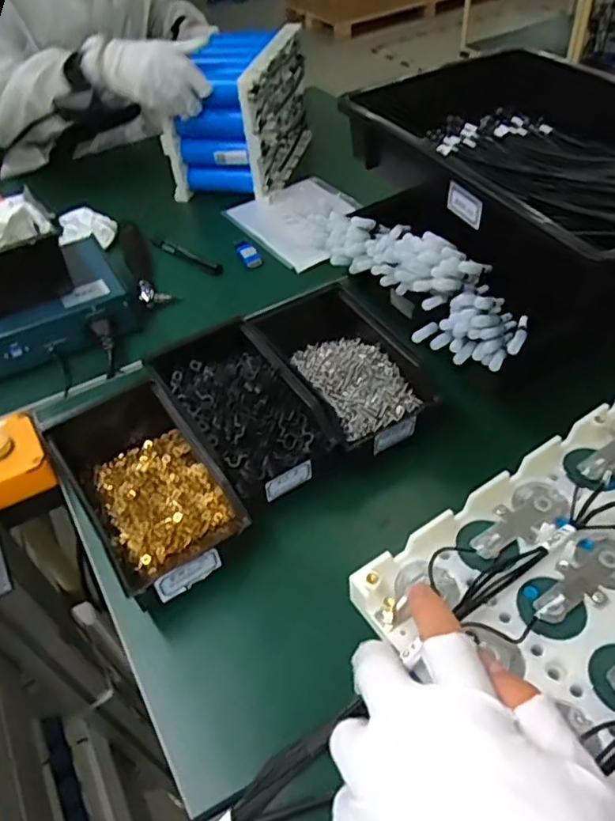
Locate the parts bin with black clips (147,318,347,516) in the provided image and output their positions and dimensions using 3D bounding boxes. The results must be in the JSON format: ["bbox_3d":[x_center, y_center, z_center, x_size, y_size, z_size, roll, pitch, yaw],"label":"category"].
[{"bbox_3d":[-0.061,0.001,0.541,0.102,0.057,0.189,-28,50,-20],"label":"parts bin with black clips"}]

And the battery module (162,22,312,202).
[{"bbox_3d":[-0.103,-0.450,0.922,0.146,0.187,0.220,10,48,15],"label":"battery module"}]

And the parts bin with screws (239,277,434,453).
[{"bbox_3d":[0.028,-0.042,0.578,0.113,0.072,0.199,-28,50,-20],"label":"parts bin with screws"}]

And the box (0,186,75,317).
[{"bbox_3d":[-0.335,-0.182,0.659,0.100,0.086,0.148,-27,50,-19],"label":"box"}]

